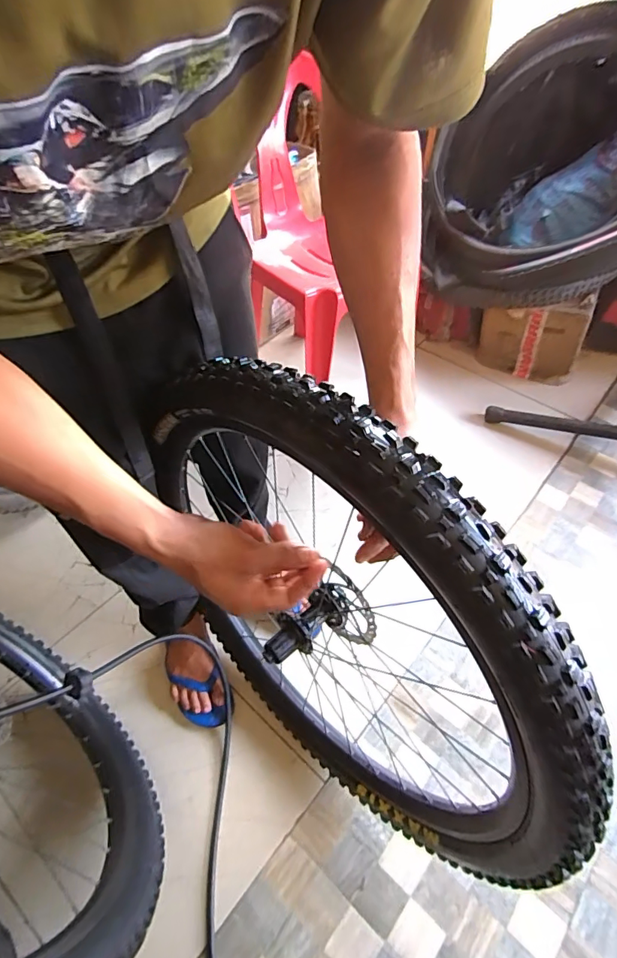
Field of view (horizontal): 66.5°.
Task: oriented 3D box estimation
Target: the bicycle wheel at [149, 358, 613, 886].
[{"bbox_3d":[0.011,0.209,0.637,0.064,0.732,0.629,-33,66,-30],"label":"bicycle wheel"}]

